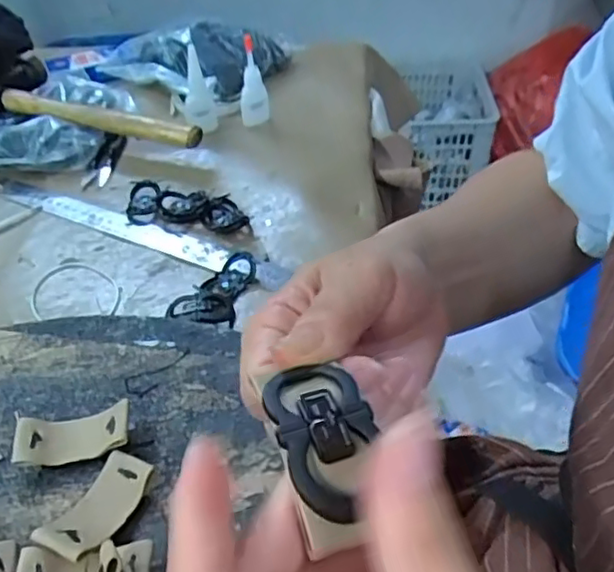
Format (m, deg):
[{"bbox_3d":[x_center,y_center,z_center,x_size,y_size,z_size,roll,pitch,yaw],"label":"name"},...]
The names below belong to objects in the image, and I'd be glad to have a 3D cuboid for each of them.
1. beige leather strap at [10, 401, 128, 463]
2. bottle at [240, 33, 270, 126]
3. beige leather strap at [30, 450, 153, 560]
[{"bbox_3d":[-0.124,0.080,0.340,0.057,0.016,0.026,-8,42,-6],"label":"beige leather strap"},{"bbox_3d":[-0.052,-0.201,0.632,0.028,0.094,0.014,-29,48,-27],"label":"bottle"},{"bbox_3d":[-0.100,0.107,0.308,0.027,0.013,0.056,16,45,20],"label":"beige leather strap"}]

